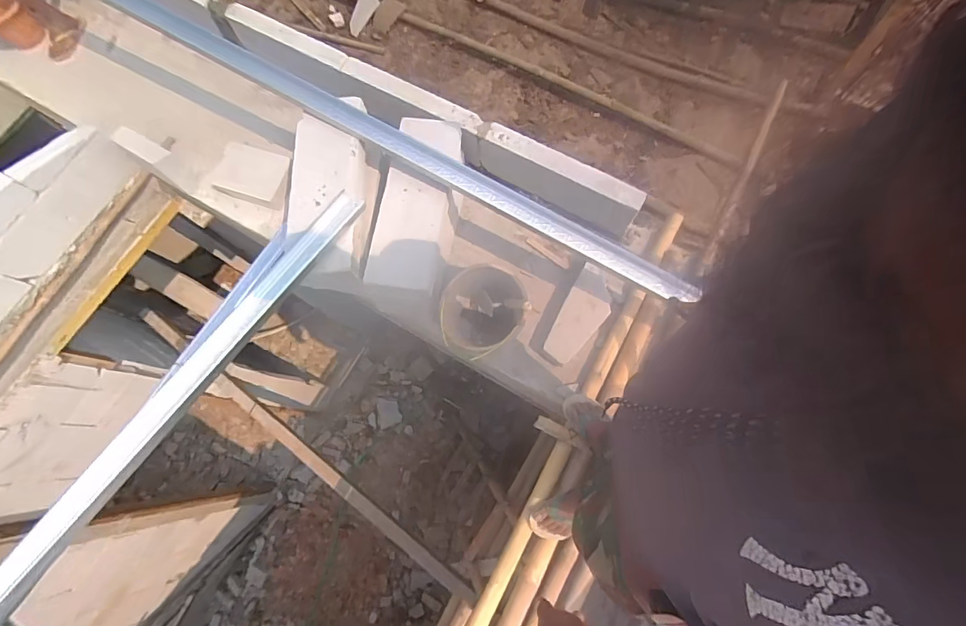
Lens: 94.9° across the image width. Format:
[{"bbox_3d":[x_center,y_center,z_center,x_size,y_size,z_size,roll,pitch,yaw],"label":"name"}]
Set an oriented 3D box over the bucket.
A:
[{"bbox_3d":[0.000,0.003,1.466,0.273,0.226,0.270,-1,74,4],"label":"bucket"}]

